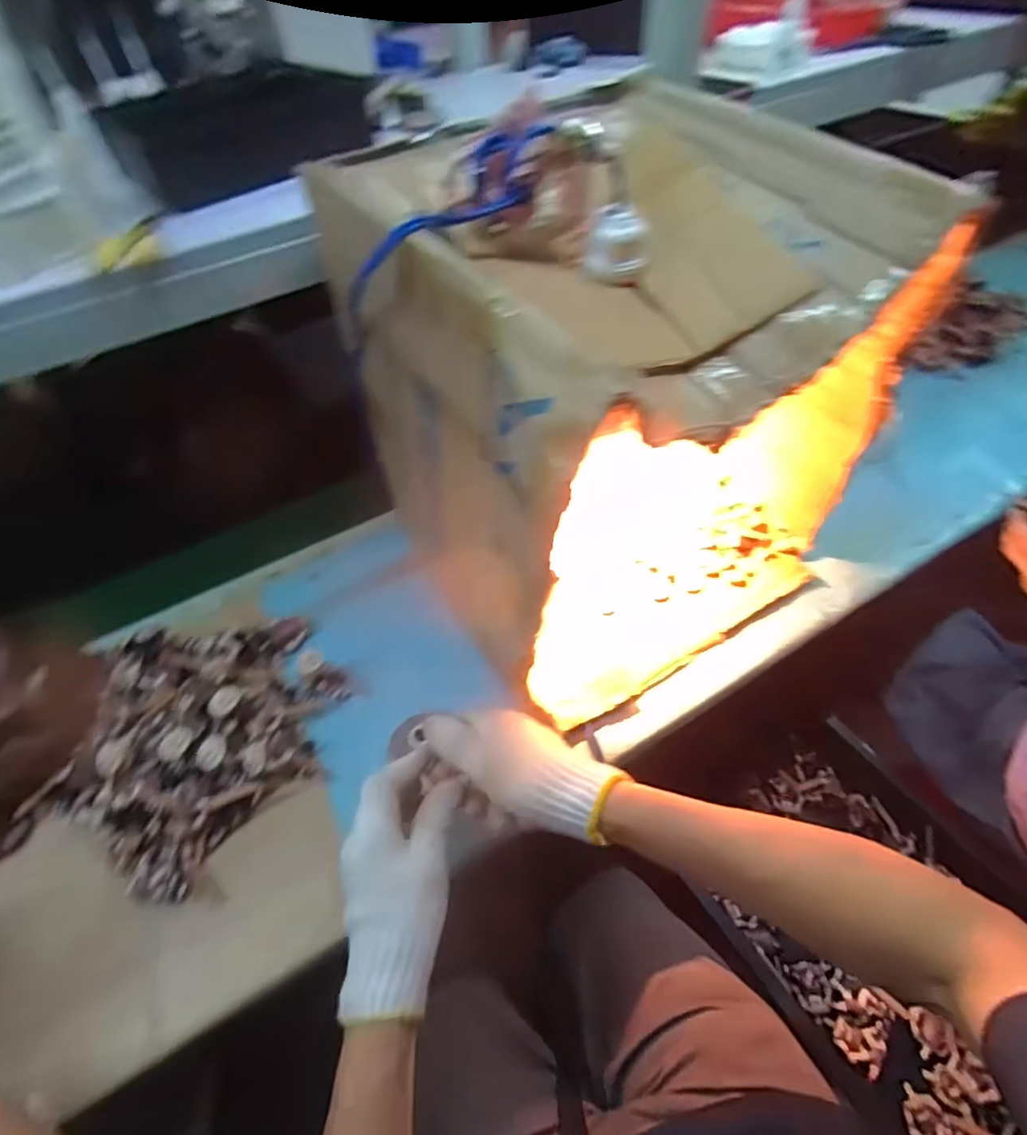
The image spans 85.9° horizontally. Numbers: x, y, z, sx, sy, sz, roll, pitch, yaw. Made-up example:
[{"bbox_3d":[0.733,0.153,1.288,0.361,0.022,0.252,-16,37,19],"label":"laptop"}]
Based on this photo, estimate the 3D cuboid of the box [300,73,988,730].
[{"bbox_3d":[0.088,-0.147,0.546,0.400,0.393,0.379,-32,56,-19],"label":"box"}]

